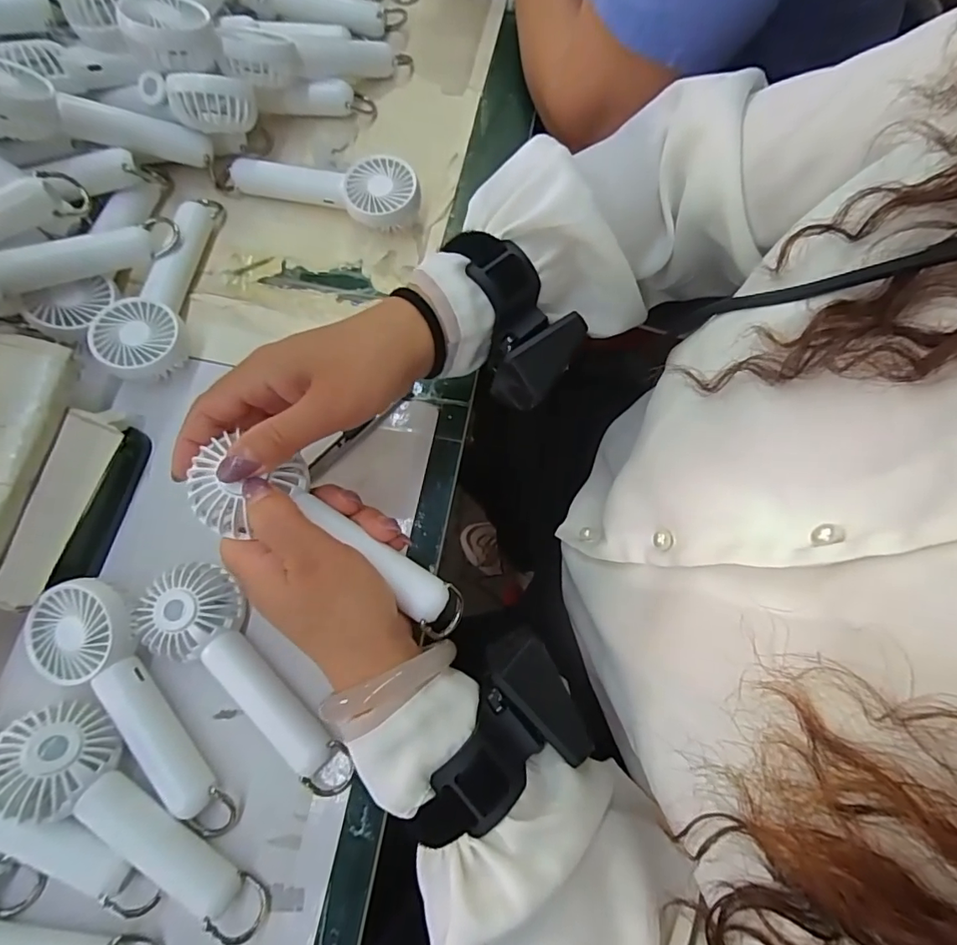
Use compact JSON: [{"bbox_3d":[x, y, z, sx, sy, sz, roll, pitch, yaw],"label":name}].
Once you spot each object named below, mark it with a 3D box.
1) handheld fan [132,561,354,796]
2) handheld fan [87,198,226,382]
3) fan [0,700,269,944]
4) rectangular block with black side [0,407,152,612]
[{"bbox_3d":[-0.132,0.118,0.305,0.155,0.032,0.055,39,77,10],"label":"handheld fan"},{"bbox_3d":[-0.228,-0.139,0.375,0.052,0.031,0.161,5,73,0],"label":"handheld fan"},{"bbox_3d":[-0.182,0.187,0.273,0.167,0.049,0.049,34,76,9],"label":"fan"},{"bbox_3d":[-0.247,0.021,0.319,0.041,0.036,0.122,8,73,1],"label":"rectangular block with black side"}]

